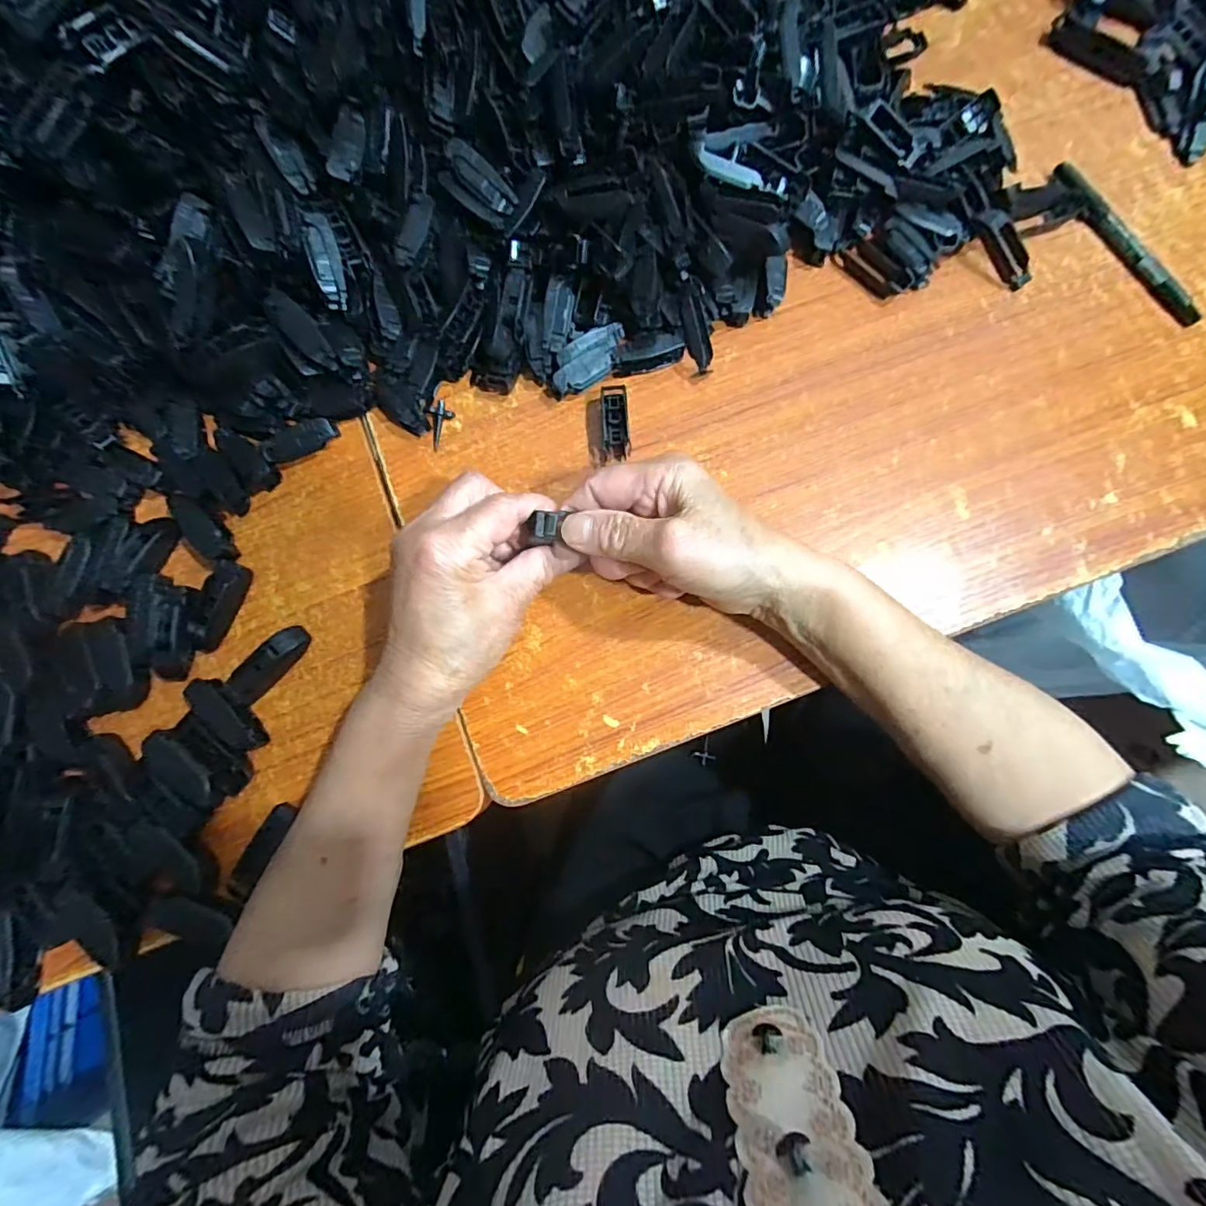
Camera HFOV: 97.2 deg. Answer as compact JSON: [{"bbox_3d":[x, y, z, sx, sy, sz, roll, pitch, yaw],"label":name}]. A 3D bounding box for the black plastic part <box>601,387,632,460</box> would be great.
[{"bbox_3d":[0.008,-0.115,0.339,0.016,0.015,0.045,-4,80,1],"label":"black plastic part"}]

